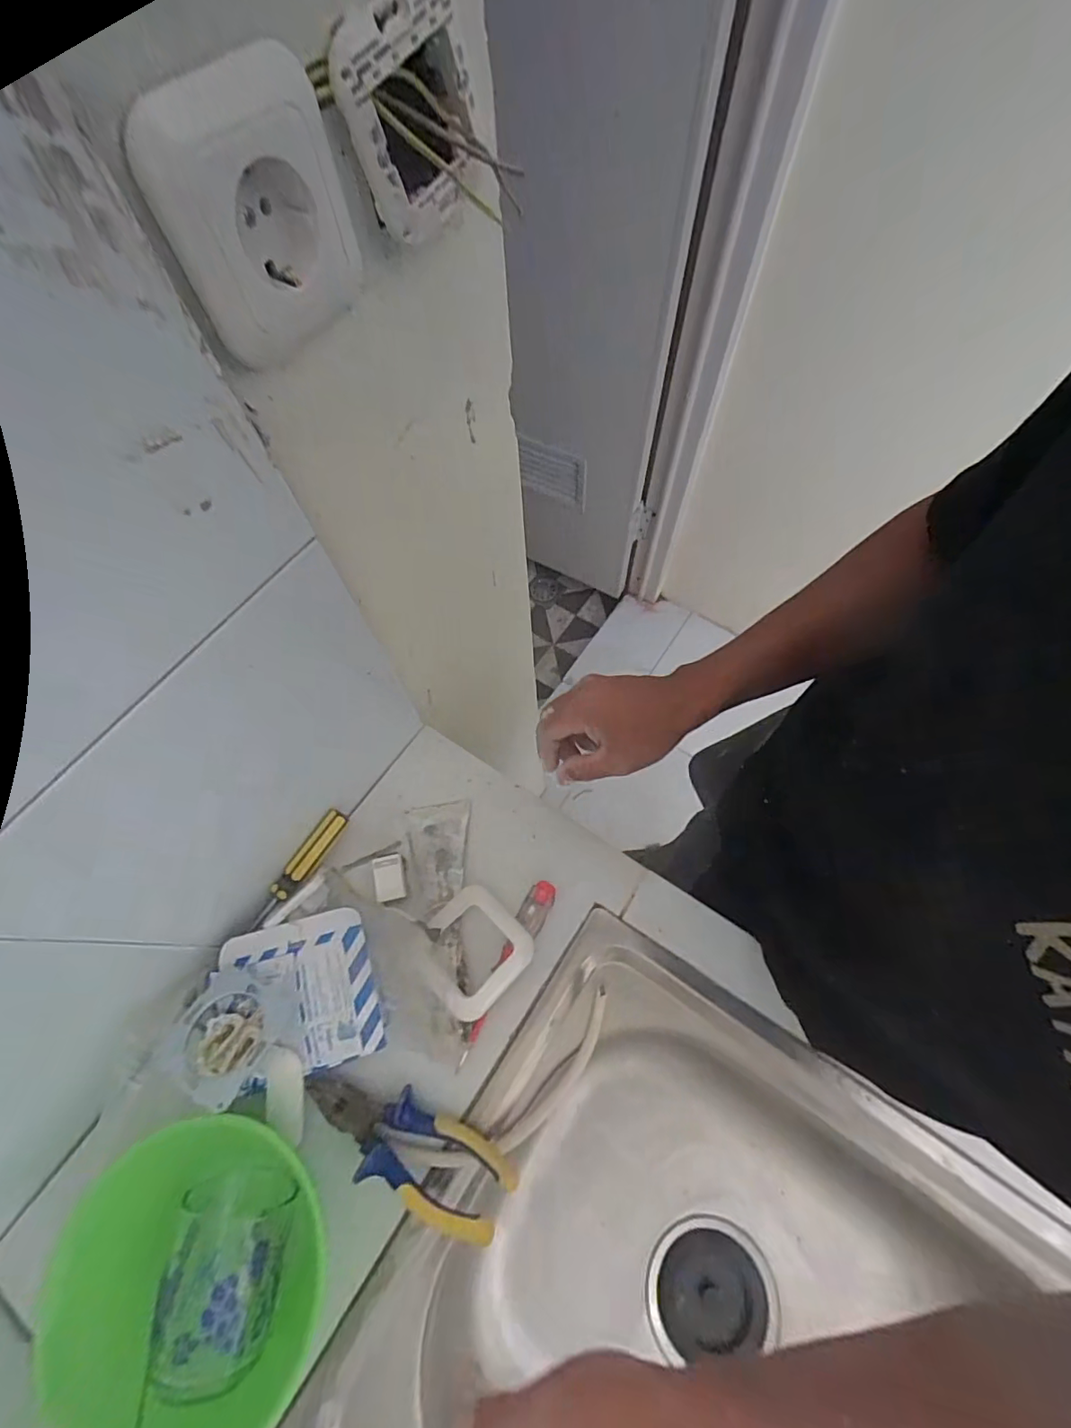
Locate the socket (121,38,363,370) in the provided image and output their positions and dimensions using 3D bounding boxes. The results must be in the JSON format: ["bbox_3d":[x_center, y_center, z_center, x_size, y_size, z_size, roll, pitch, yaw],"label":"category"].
[{"bbox_3d":[-0.106,-0.191,0.210,0.020,0.078,0.077,24,69,12],"label":"socket"}]

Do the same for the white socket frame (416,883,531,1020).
[{"bbox_3d":[-0.050,0.188,0.436,0.080,0.006,0.081,40,64,22],"label":"white socket frame"}]

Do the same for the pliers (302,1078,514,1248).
[{"bbox_3d":[-0.092,0.307,0.391,0.161,0.034,0.062,19,68,10],"label":"pliers"}]

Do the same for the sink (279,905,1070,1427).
[{"bbox_3d":[0.145,0.473,0.399,0.515,0.139,0.401,34,71,16],"label":"sink"}]

